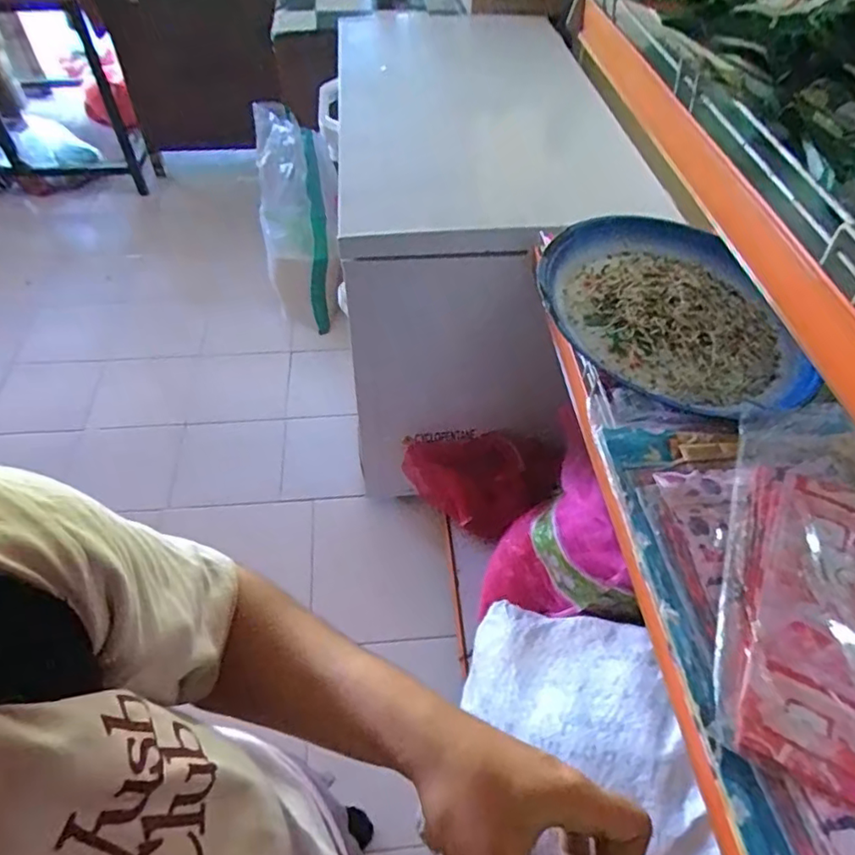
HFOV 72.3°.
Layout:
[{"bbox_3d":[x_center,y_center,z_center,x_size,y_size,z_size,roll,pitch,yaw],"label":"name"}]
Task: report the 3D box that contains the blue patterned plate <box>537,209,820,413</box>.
[{"bbox_3d":[0.354,-0.173,0.813,0.367,0.066,0.348,1,51,-1],"label":"blue patterned plate"}]

